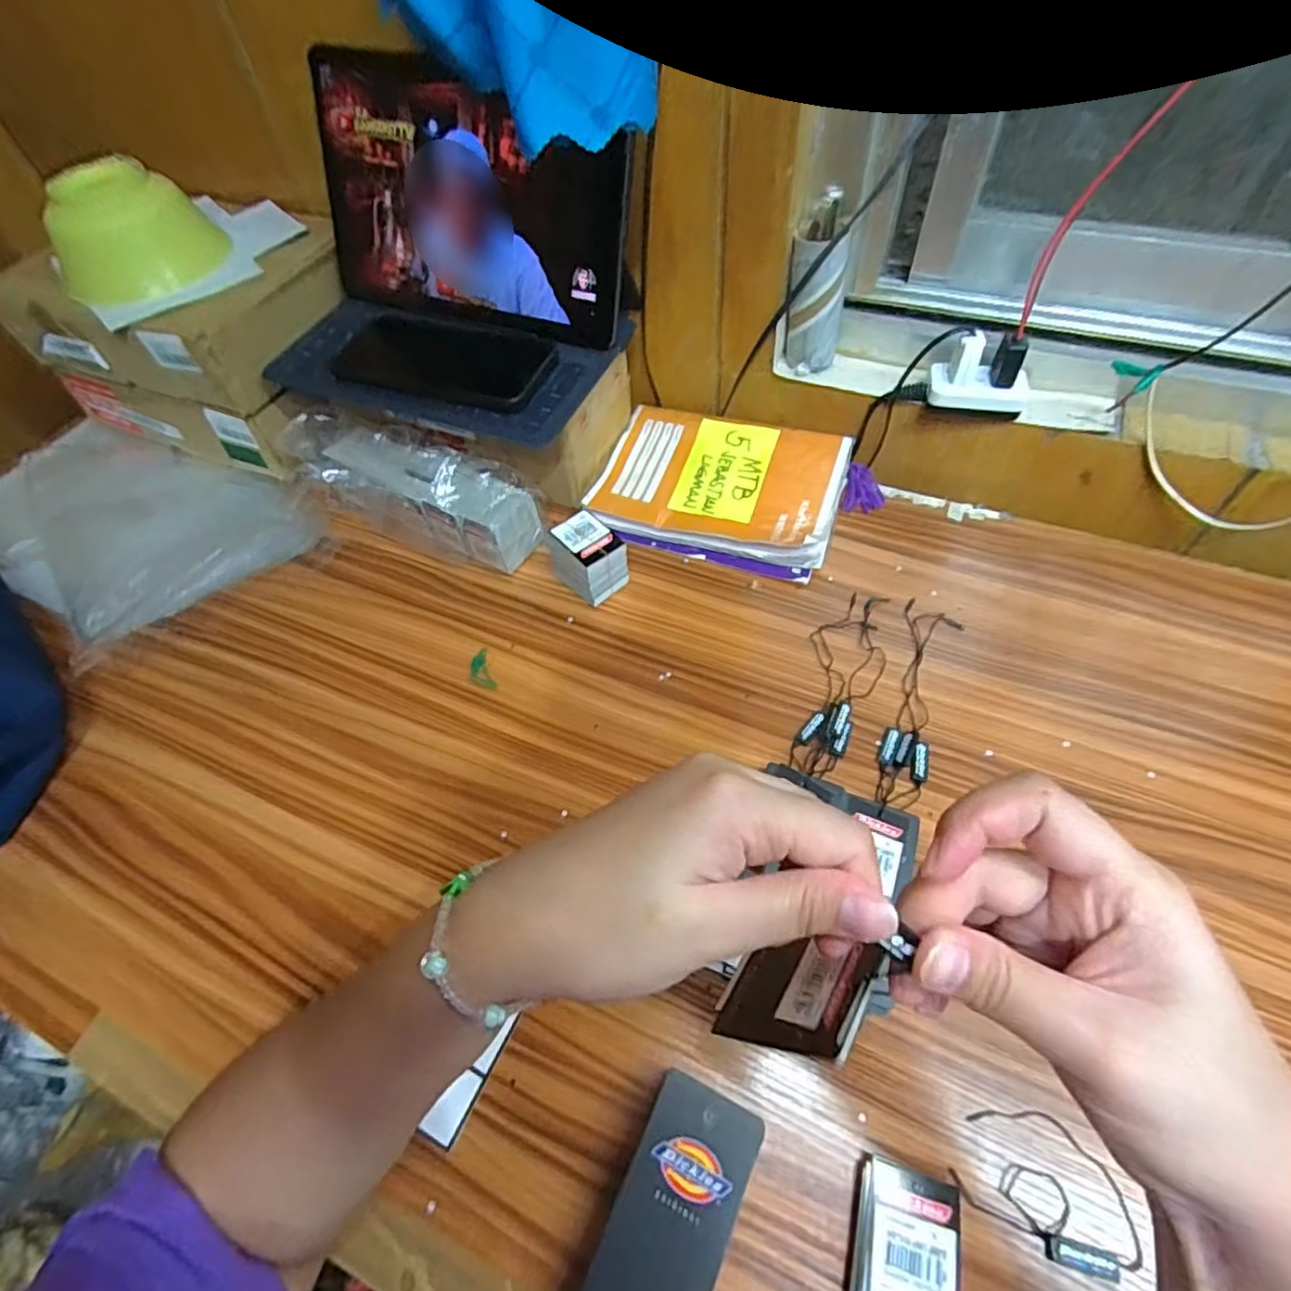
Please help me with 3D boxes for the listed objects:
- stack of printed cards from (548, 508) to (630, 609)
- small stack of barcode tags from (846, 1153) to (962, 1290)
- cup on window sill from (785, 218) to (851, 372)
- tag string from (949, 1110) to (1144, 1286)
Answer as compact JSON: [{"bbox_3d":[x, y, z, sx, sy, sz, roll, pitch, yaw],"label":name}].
[{"bbox_3d":[-0.046,-0.068,0.507,0.045,0.050,0.057,-41,62,-21],"label":"stack of printed cards"},{"bbox_3d":[0.115,0.269,0.284,0.044,0.016,0.060,13,58,13],"label":"small stack of barcode tags"},{"bbox_3d":[0.136,-0.272,0.511,0.044,0.095,0.035,7,57,9],"label":"cup on window sill"},{"bbox_3d":[0.186,0.250,0.298,0.073,0.007,0.052,16,58,14],"label":"tag string"}]

